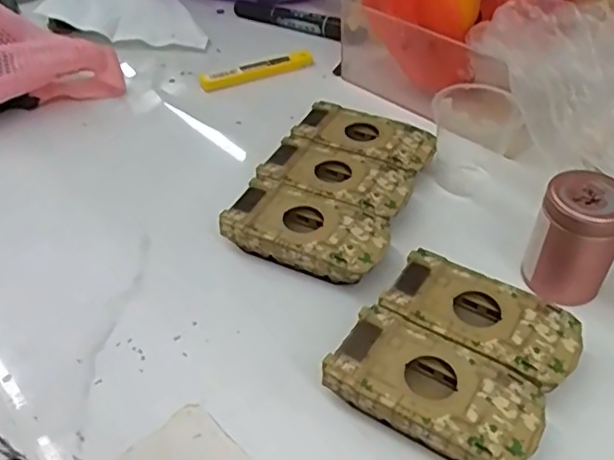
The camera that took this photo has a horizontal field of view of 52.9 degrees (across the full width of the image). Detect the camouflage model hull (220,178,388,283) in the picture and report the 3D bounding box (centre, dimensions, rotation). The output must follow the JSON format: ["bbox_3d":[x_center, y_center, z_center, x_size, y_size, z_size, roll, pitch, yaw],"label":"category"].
[{"bbox_3d":[0.000,0.004,0.376,0.094,0.027,0.048,16,45,17],"label":"camouflage model hull"}]

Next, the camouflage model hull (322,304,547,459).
[{"bbox_3d":[0.060,0.079,0.295,0.095,0.026,0.052,25,49,25],"label":"camouflage model hull"}]

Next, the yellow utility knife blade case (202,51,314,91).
[{"bbox_3d":[-0.044,-0.141,0.542,0.107,0.017,0.010,-21,47,-21],"label":"yellow utility knife blade case"}]

